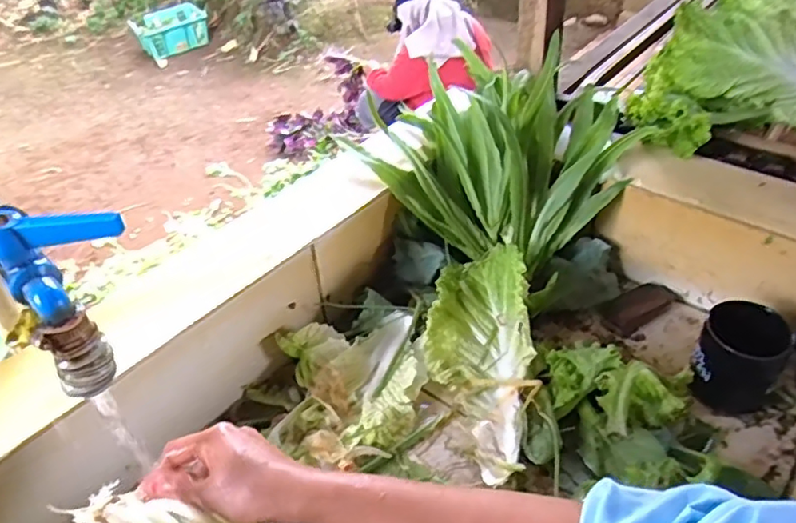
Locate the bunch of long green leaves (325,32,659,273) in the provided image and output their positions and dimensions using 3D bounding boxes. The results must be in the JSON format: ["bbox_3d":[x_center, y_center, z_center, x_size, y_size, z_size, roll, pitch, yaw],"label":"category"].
[{"bbox_3d":[0.132,-0.138,0.809,0.321,0.174,0.224,18,44,24],"label":"bunch of long green leaves"}]

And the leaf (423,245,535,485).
[{"bbox_3d":[0.092,0.105,0.677,0.121,0.072,0.274,-2,56,2],"label":"leaf"}]

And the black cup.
[{"bbox_3d":[0.371,0.106,0.659,0.082,0.094,0.083,-2,40,2],"label":"black cup"}]

